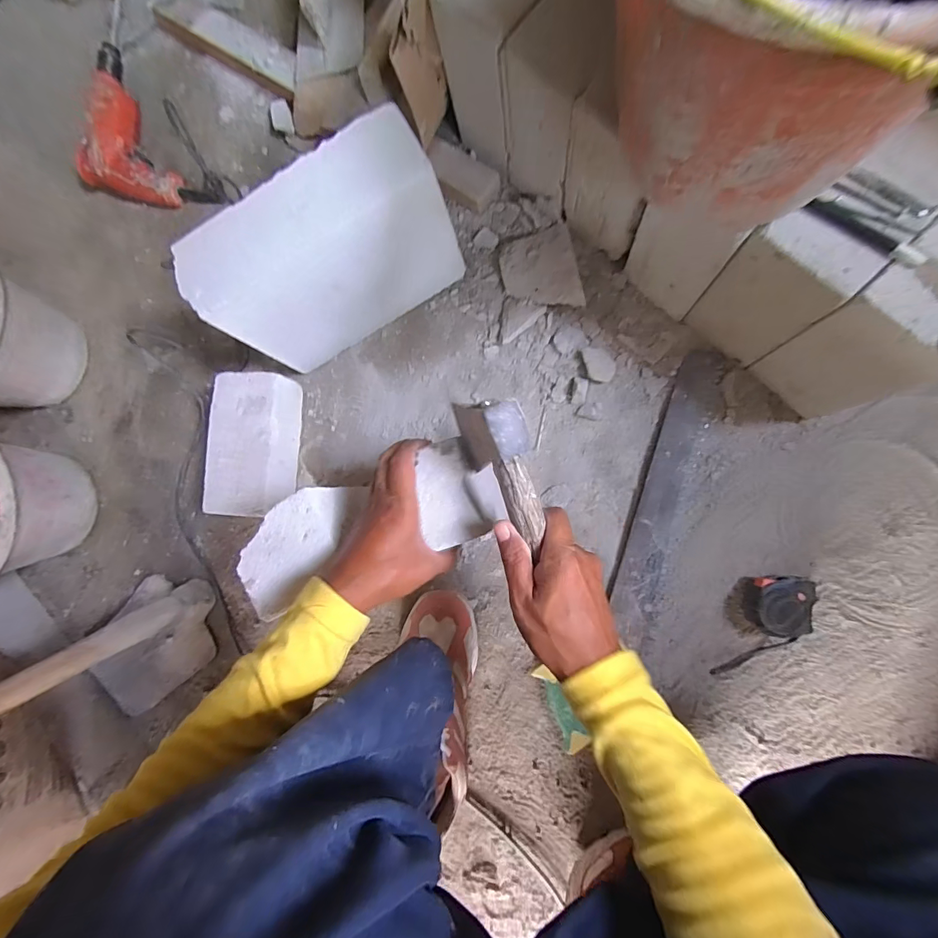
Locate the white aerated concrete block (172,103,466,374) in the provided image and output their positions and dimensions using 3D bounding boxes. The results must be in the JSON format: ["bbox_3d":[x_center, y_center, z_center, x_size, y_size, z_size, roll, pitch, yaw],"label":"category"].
[{"bbox_3d":[-0.167,-0.265,0.541,0.284,0.204,0.109,-29,84,7],"label":"white aerated concrete block"}]

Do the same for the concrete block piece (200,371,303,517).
[{"bbox_3d":[-0.310,-0.035,0.617,0.104,0.079,0.196,3,88,9],"label":"concrete block piece"}]

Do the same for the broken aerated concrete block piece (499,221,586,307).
[{"bbox_3d":[0.097,-0.270,0.582,0.099,0.028,0.119,-12,82,24],"label":"broken aerated concrete block piece"}]

